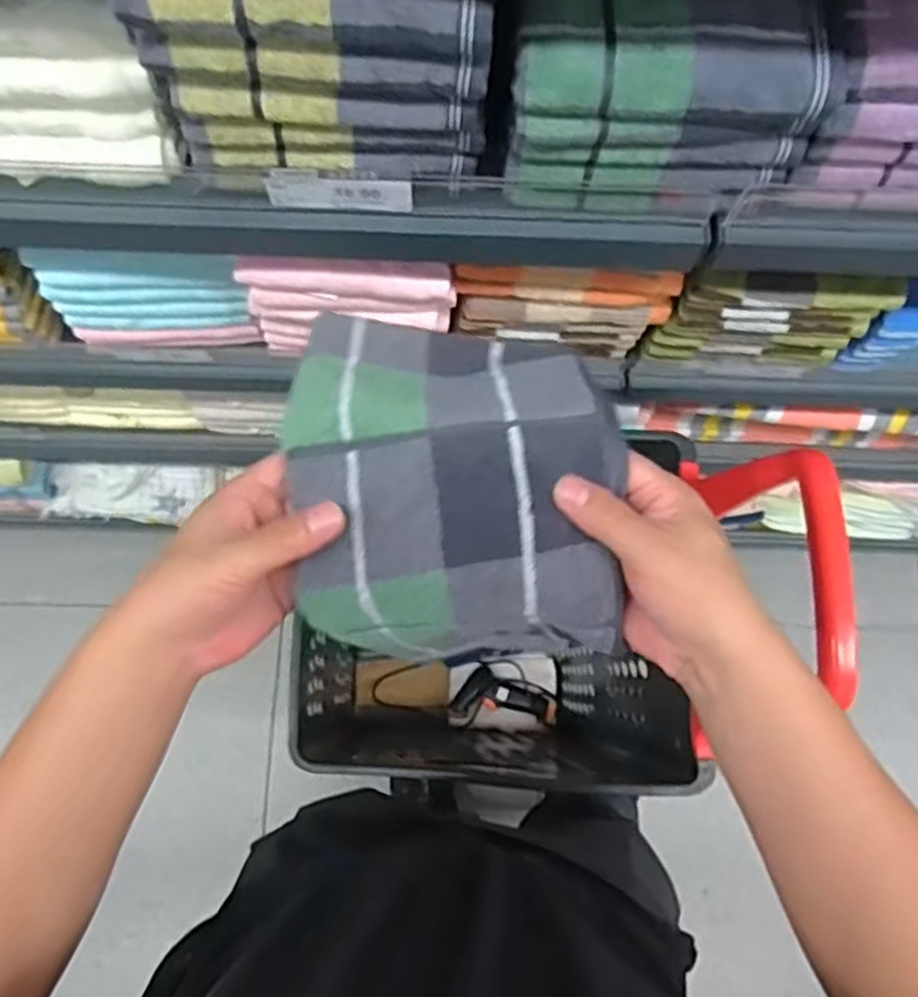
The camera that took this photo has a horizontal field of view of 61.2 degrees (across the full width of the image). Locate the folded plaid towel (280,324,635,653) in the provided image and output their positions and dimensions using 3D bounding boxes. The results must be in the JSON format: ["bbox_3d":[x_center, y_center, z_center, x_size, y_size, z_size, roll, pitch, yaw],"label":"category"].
[{"bbox_3d":[-0.005,-0.017,0.426,0.168,0.084,0.198,-2,76,-2],"label":"folded plaid towel"}]

